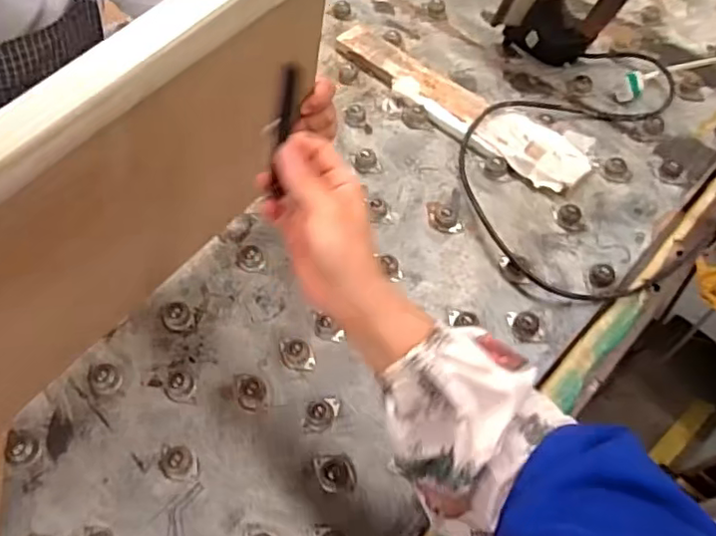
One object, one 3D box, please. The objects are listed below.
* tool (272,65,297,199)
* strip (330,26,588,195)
[{"bbox_3d":[-0.050,-0.091,0.406,0.007,0.090,0.010,21,33,13],"label":"tool"},{"bbox_3d":[0.126,-0.223,0.821,0.390,0.027,0.102,32,65,18],"label":"strip"}]

